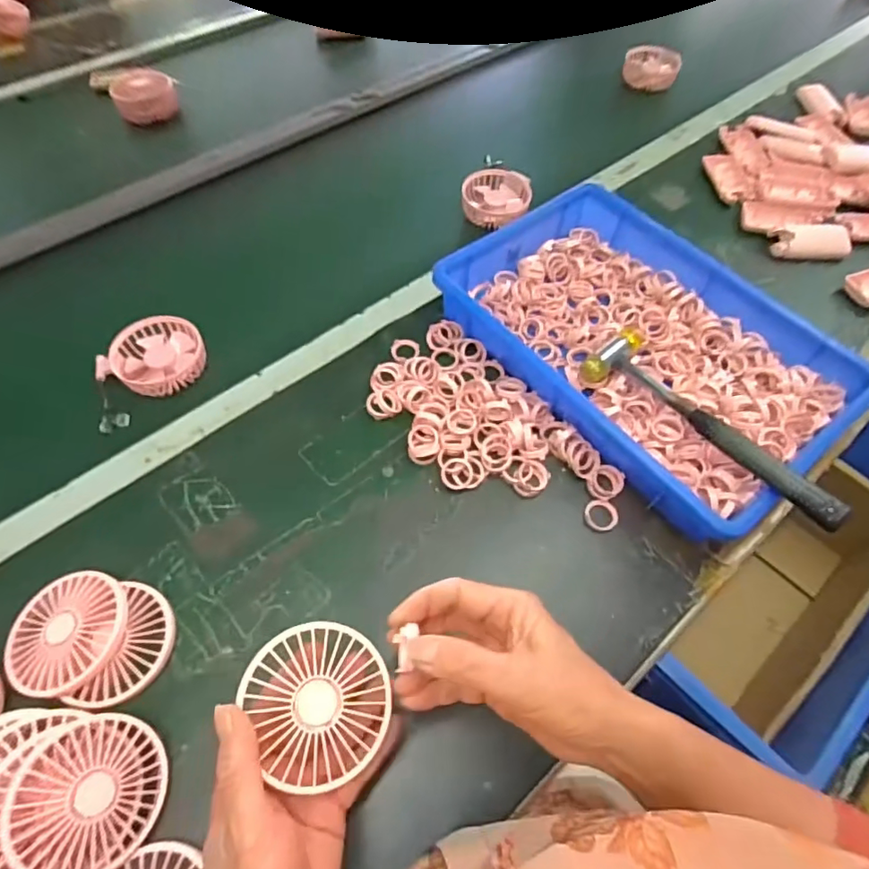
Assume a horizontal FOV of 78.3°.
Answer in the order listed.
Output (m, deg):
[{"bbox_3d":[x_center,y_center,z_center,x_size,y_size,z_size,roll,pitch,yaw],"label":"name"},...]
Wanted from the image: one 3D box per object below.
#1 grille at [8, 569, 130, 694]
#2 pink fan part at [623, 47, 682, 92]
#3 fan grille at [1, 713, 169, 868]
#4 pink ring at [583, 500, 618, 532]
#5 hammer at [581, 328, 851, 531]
[{"bbox_3d":[-0.274,0.149,0.403,0.083,0.021,0.085,2,58,1],"label":"grille"},{"bbox_3d":[0.366,-0.616,0.907,0.090,0.043,0.070,16,60,10],"label":"pink fan part"},{"bbox_3d":[-0.213,0.225,0.332,0.085,0.016,0.085,27,50,-37],"label":"fan grille"},{"bbox_3d":[0.147,0.071,0.471,0.029,0.007,0.028,0,58,0],"label":"pink ring"},{"bbox_3d":[0.237,-0.012,0.461,0.060,0.054,0.235,-33,64,-19],"label":"hammer"}]

